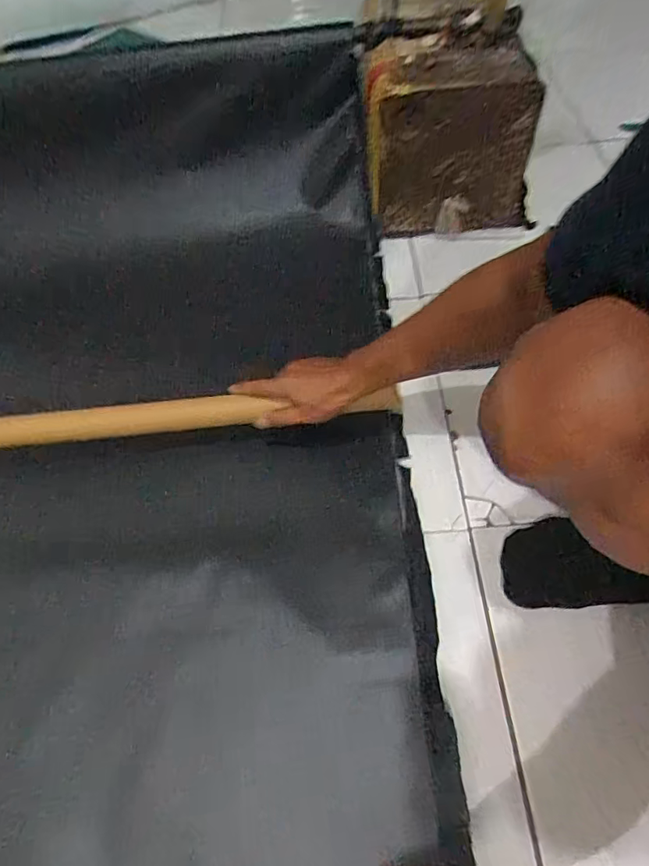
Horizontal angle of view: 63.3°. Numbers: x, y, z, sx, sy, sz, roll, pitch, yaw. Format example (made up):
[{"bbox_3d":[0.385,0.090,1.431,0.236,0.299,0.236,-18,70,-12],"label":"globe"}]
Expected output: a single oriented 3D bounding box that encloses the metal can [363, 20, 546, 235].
[{"bbox_3d":[0.202,-0.477,0.868,0.266,0.247,0.162,-5,57,2],"label":"metal can"}]

